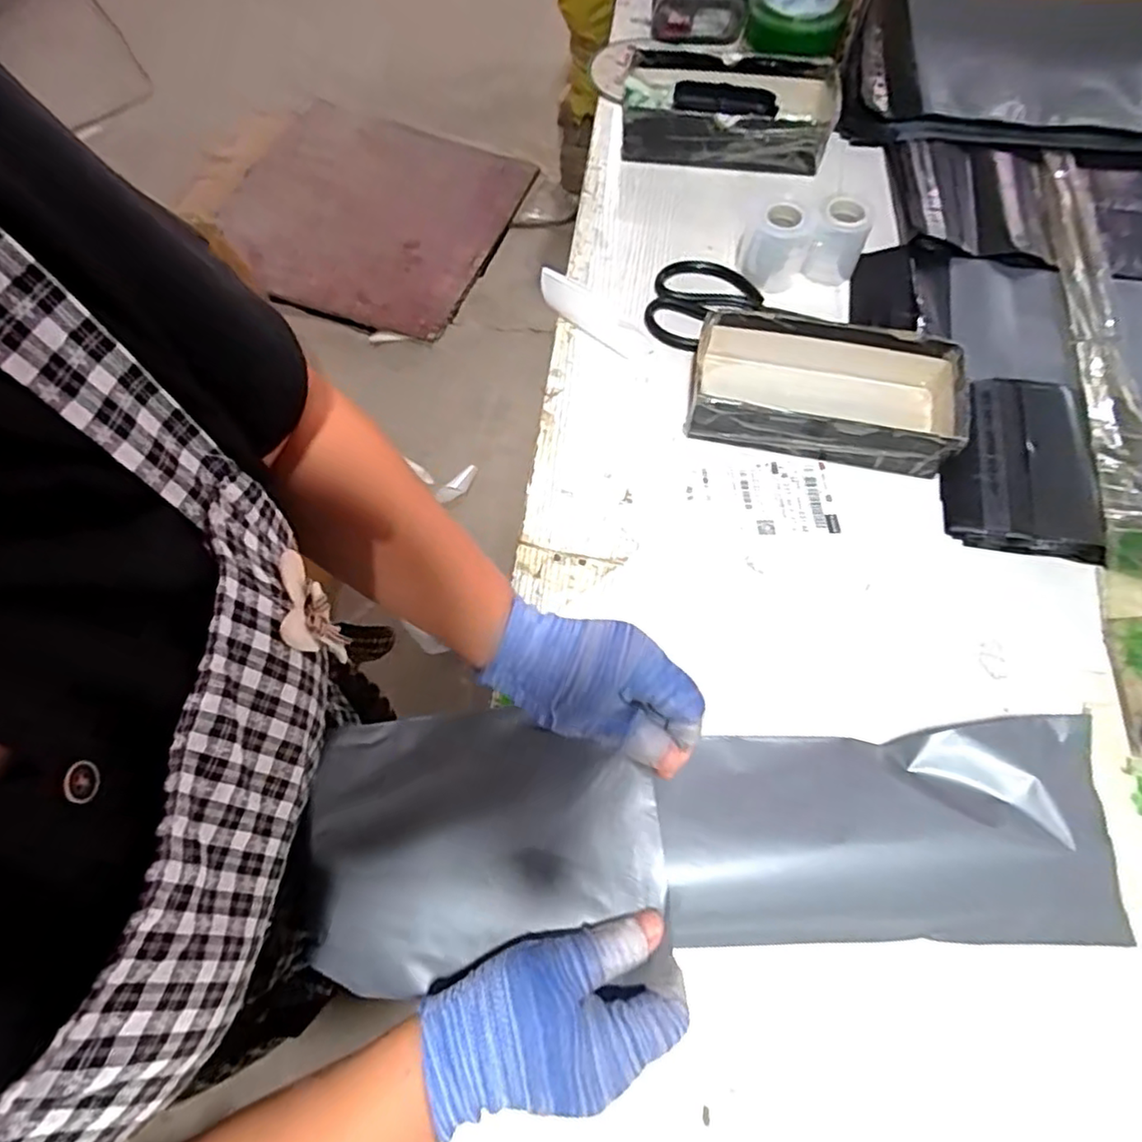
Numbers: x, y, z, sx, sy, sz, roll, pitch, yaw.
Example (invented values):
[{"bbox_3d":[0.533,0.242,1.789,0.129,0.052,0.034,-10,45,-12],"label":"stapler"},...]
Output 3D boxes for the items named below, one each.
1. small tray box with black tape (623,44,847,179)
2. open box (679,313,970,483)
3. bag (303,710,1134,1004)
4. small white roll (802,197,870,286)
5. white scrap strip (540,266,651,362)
[{"bbox_3d":[0.175,-0.511,0.721,0.227,0.060,0.125,8,66,3],"label":"small tray box with black tape"},{"bbox_3d":[0.218,-0.155,0.558,0.221,0.054,0.112,13,66,5],"label":"open box"},{"bbox_3d":[0.086,0.161,0.382,0.467,0.052,0.136,1,65,-4],"label":"bag"},{"bbox_3d":[0.257,-0.312,0.627,0.049,0.064,0.058,25,68,10],"label":"small white roll"},{"bbox_3d":[0.021,-0.245,0.618,0.128,0.011,0.036,39,99,11],"label":"white scrap strip"}]

